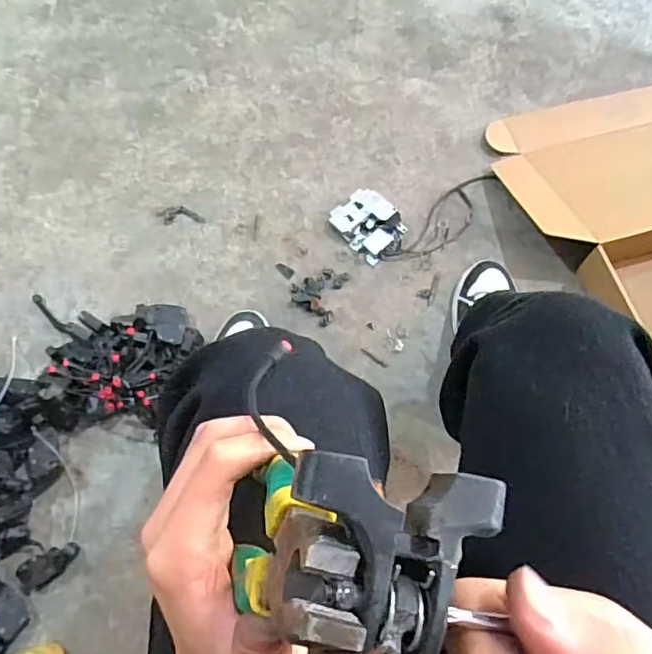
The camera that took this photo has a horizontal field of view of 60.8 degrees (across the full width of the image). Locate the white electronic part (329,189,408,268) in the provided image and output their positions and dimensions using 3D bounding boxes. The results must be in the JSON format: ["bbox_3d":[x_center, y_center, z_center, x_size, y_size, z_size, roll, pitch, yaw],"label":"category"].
[{"bbox_3d":[0.075,-0.173,0.945,0.096,0.034,0.122,-41,74,-14],"label":"white electronic part"}]

